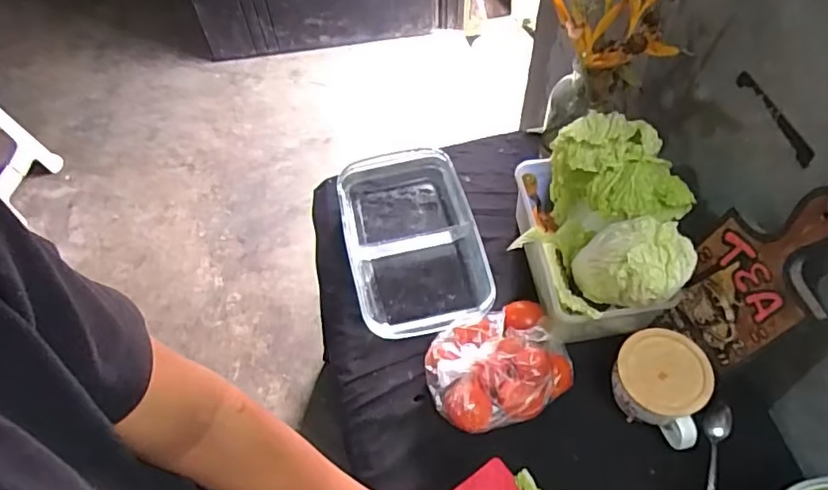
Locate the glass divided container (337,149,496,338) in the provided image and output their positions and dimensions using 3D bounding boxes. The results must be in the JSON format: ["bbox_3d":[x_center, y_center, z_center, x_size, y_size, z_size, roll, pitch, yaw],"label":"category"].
[{"bbox_3d":[-0.003,-0.007,0.809,0.181,0.060,0.309,-15,58,-6],"label":"glass divided container"}]

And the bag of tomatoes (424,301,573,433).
[{"bbox_3d":[0.100,0.146,0.683,0.167,0.073,0.134,-26,60,-13],"label":"bag of tomatoes"}]

